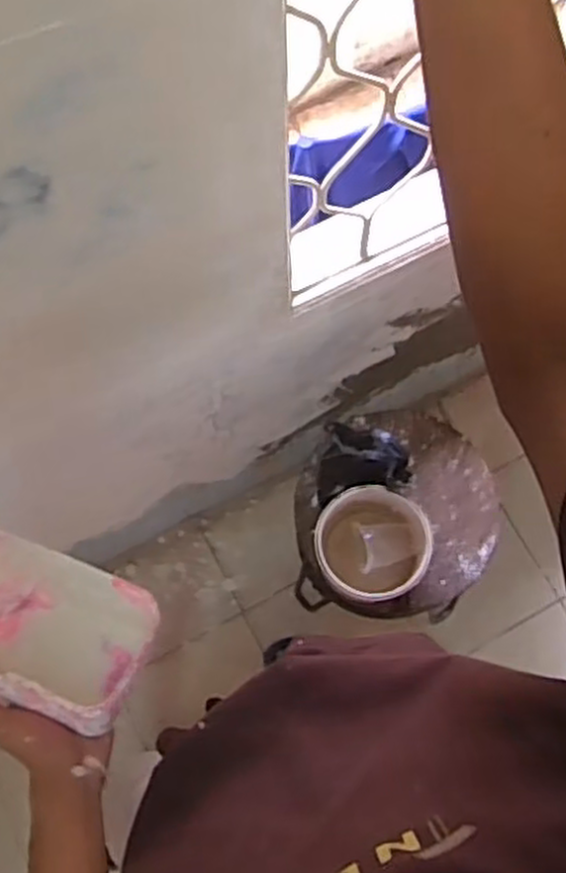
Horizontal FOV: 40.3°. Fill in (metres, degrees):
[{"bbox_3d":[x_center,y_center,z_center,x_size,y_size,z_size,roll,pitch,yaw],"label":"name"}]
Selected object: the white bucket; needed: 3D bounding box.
[{"bbox_3d":[0.127,0.154,1.116,0.152,0.155,0.133,19,76,5],"label":"white bucket"}]

